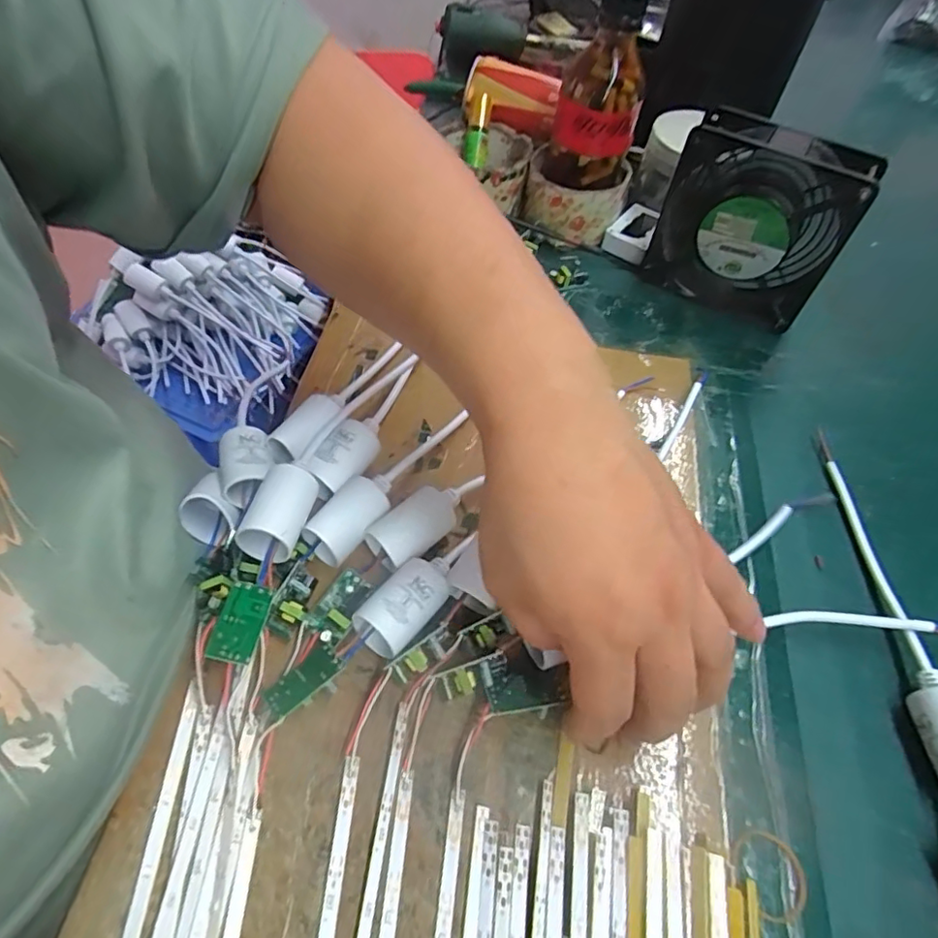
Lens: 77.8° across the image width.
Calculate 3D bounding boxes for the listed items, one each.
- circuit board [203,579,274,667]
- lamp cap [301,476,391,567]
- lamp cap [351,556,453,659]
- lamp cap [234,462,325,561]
[{"bbox_3d":[-0.106,0.071,0.269,0.020,0.004,0.035,13,64,-2],"label":"circuit board"},{"bbox_3d":[-0.063,0.028,0.309,0.026,0.030,0.044,34,60,21],"label":"lamp cap"},{"bbox_3d":[-0.028,0.066,0.285,0.027,0.027,0.052,37,61,23],"label":"lamp cap"},{"bbox_3d":[-0.092,0.020,0.288,0.028,0.022,0.048,15,56,8],"label":"lamp cap"}]

